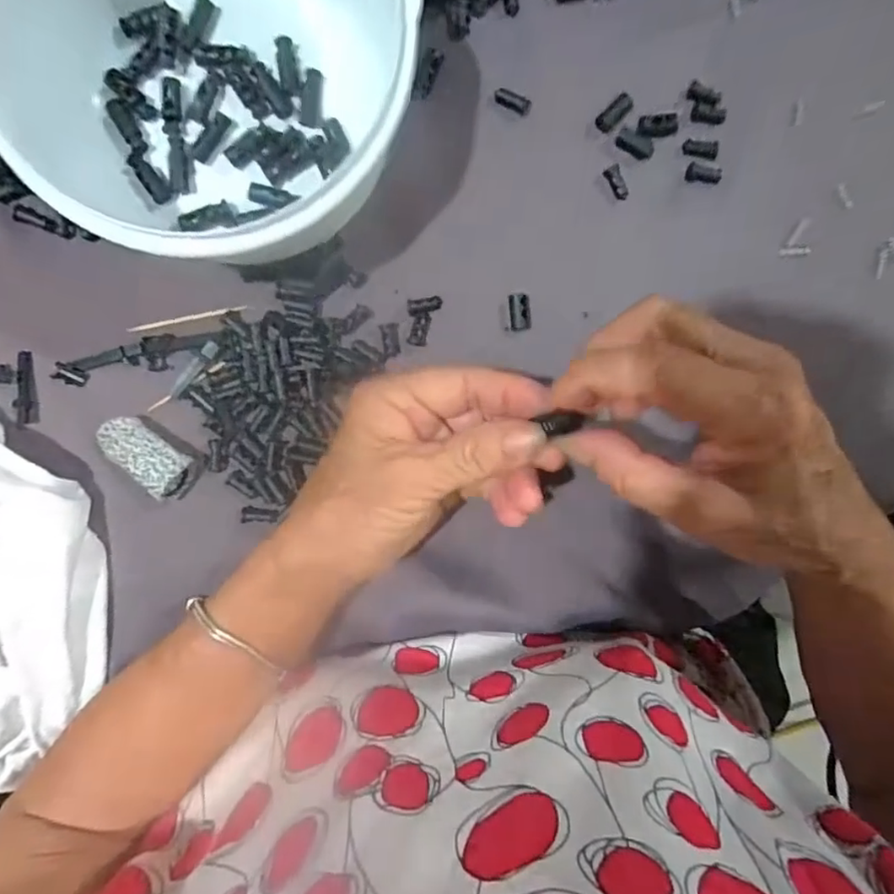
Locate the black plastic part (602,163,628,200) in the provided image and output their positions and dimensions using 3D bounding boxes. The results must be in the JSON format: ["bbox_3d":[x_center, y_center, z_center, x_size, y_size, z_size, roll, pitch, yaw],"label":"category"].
[{"bbox_3d":[0.085,-0.133,0.295,0.008,0.004,0.017,-26,96,0],"label":"black plastic part"}]

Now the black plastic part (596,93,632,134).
[{"bbox_3d":[0.083,-0.165,0.291,0.019,0.007,0.009,-41,96,16],"label":"black plastic part"}]

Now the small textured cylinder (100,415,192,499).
[{"bbox_3d":[-0.148,0.003,0.289,0.044,0.016,0.025,40,92,-6],"label":"small textured cylinder"}]

